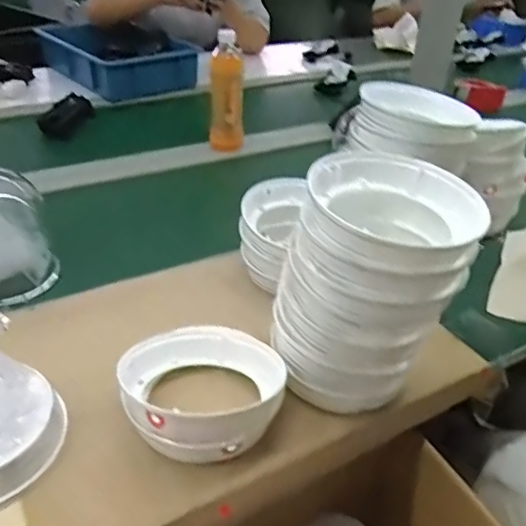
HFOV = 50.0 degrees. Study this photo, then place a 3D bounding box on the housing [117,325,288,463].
[{"bbox_3d":[-0.057,0.116,0.560,0.159,0.071,0.155,3,35,-2],"label":"housing"}]

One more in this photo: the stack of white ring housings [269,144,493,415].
[{"bbox_3d":[0.104,0.024,0.559,0.169,0.209,0.160,17,37,17],"label":"stack of white ring housings"}]

